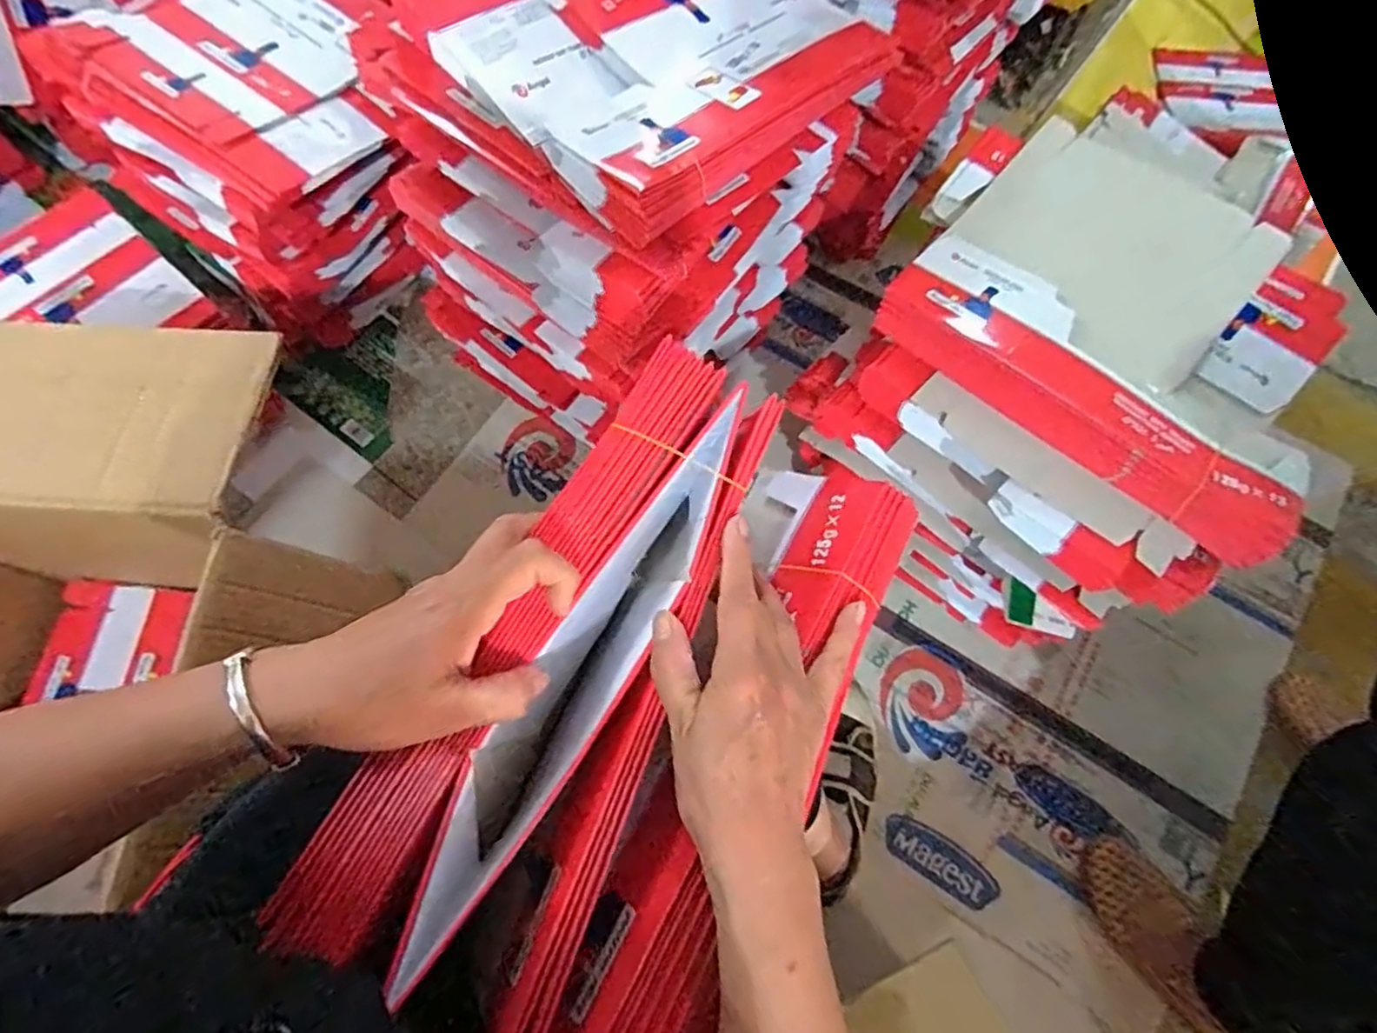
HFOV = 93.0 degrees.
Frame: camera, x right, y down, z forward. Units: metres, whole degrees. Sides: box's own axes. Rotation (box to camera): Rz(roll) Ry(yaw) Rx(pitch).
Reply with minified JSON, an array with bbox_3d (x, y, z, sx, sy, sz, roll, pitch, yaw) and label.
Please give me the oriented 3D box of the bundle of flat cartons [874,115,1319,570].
[{"bbox_3d":[0.394,-0.182,0.575,0.341,0.053,0.323,39,75,13],"label":"bundle of flat cartons"}]

